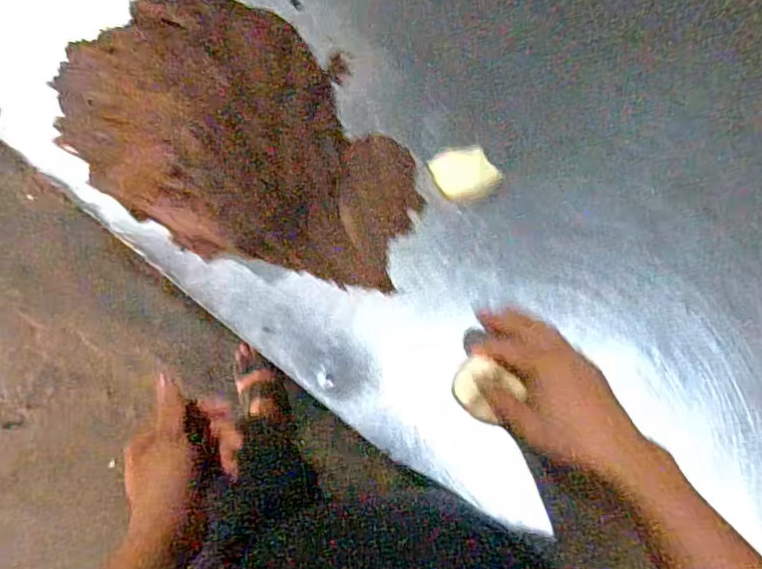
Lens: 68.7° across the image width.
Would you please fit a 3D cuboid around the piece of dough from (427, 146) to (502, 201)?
[{"bbox_3d":[0.082,-0.109,0.539,0.060,0.016,0.052,-19,85,-3],"label":"piece of dough"}]

